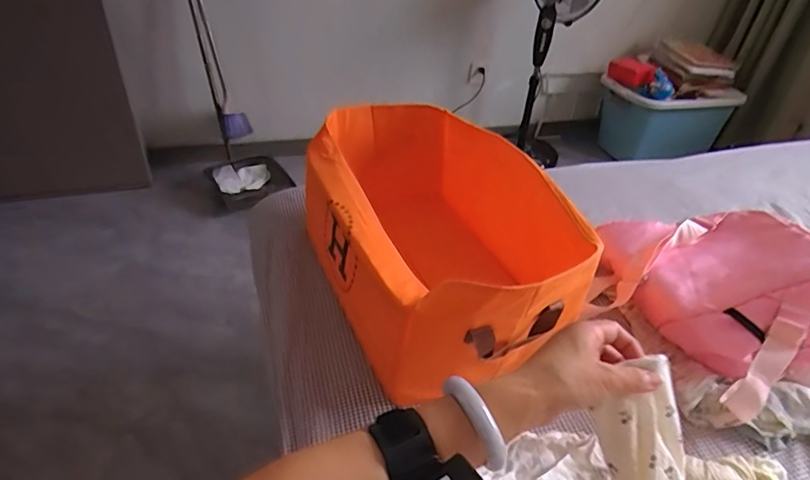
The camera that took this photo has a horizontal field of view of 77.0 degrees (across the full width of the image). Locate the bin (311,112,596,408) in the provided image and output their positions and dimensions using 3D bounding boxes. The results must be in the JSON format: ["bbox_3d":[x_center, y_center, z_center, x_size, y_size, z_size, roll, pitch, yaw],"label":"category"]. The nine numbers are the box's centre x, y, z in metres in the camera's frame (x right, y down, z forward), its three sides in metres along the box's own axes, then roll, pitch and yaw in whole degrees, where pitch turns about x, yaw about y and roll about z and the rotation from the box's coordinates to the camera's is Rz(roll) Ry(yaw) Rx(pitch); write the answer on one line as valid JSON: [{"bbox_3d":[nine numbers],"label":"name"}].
[{"bbox_3d":[0.036,-0.013,0.770,0.318,0.196,0.497,-13,40,-21],"label":"bin"}]

